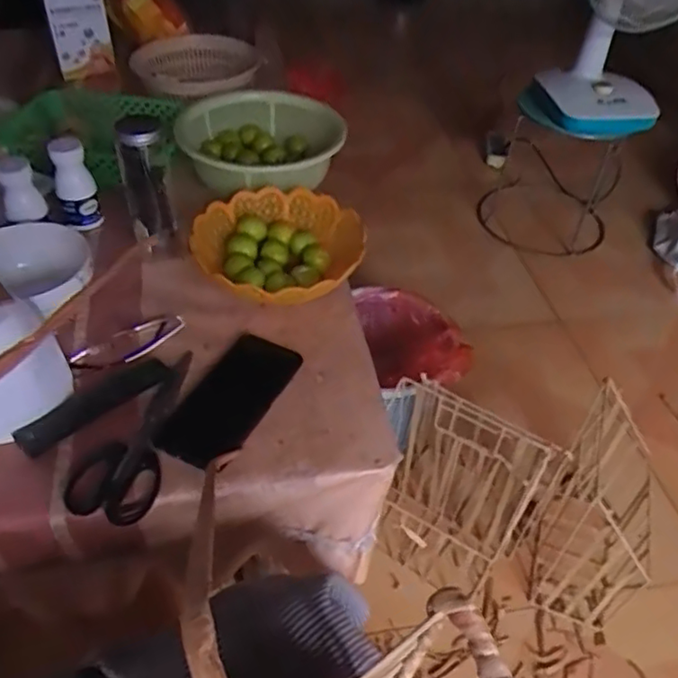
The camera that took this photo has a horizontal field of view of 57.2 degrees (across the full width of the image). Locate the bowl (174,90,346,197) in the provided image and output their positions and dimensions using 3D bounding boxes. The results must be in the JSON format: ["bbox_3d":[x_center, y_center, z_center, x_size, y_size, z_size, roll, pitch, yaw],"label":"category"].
[{"bbox_3d":[-0.099,-0.277,0.919,0.239,0.079,0.245,-19,49,-23],"label":"bowl"}]

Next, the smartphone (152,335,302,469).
[{"bbox_3d":[-0.109,0.057,0.616,0.080,0.008,0.167,20,47,15],"label":"smartphone"}]

